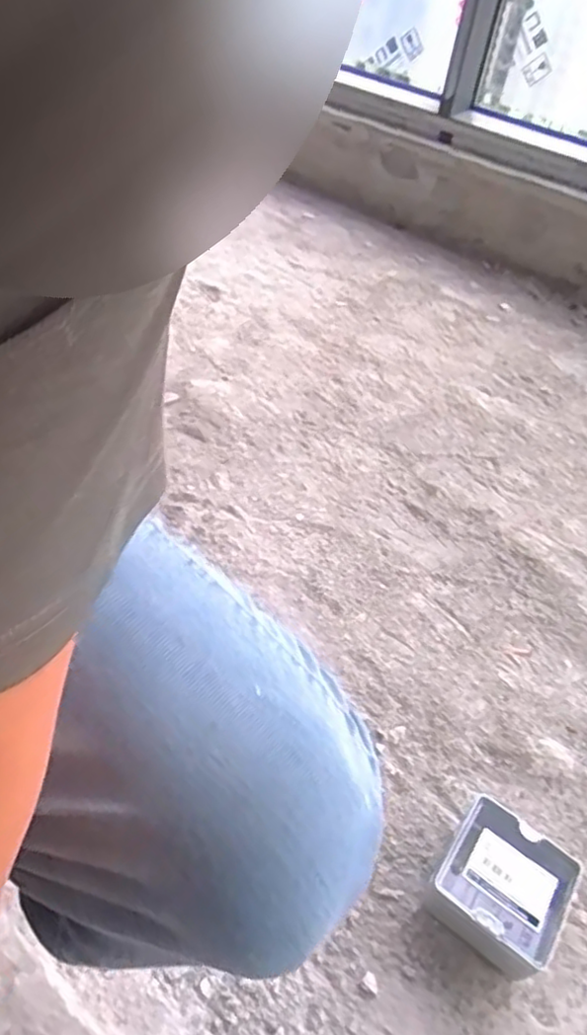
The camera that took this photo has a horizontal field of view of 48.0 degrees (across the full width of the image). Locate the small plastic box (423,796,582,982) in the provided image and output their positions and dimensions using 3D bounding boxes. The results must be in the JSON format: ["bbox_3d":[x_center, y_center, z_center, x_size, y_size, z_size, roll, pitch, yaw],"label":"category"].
[{"bbox_3d":[0.182,0.321,0.579,0.102,0.057,0.104,31,48,23],"label":"small plastic box"}]

